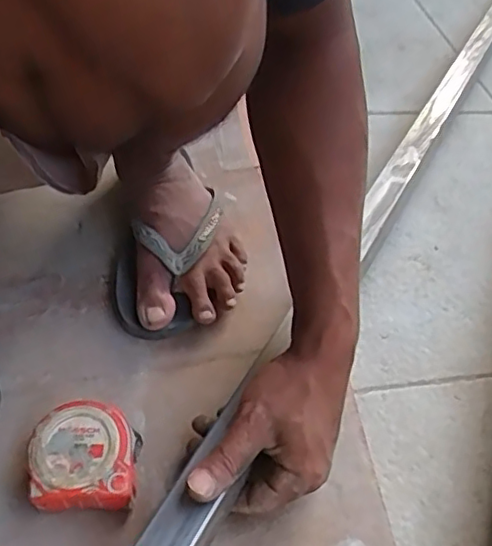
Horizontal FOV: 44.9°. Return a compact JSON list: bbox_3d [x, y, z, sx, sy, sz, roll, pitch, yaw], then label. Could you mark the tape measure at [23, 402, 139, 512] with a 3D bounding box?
[{"bbox_3d":[-0.115,0.135,0.433,0.072,0.038,0.072,1,55,-1],"label":"tape measure"}]

